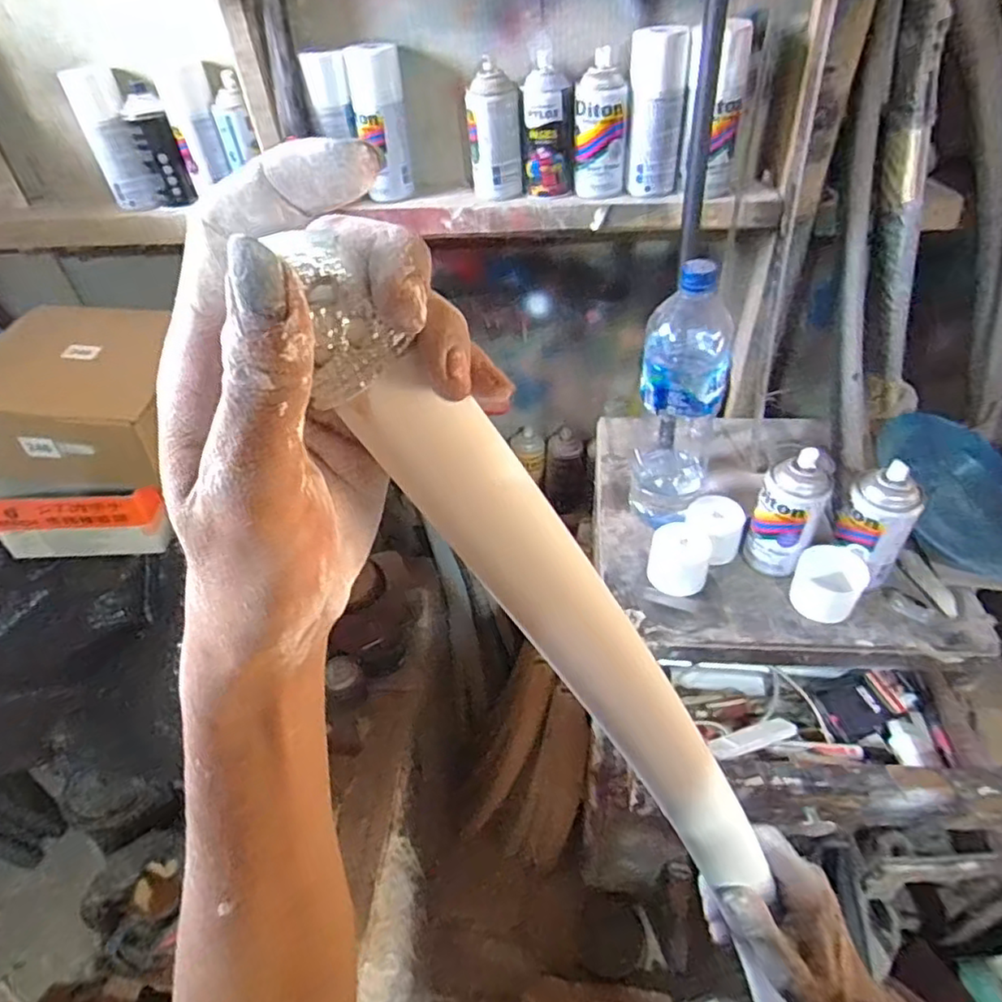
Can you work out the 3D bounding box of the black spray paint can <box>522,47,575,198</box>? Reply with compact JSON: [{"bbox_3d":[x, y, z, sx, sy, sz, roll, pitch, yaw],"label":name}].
[{"bbox_3d":[0.059,-0.464,0.784,0.064,0.137,0.068,0,45,5],"label":"black spray paint can"}]

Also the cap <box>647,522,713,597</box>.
[{"bbox_3d":[0.199,0.065,0.704,0.064,0.054,0.060,-3,45,3],"label":"cap"}]

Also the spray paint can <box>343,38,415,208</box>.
[{"bbox_3d":[-0.150,-0.477,0.797,0.065,0.161,0.060,-11,45,-6],"label":"spray paint can"}]

